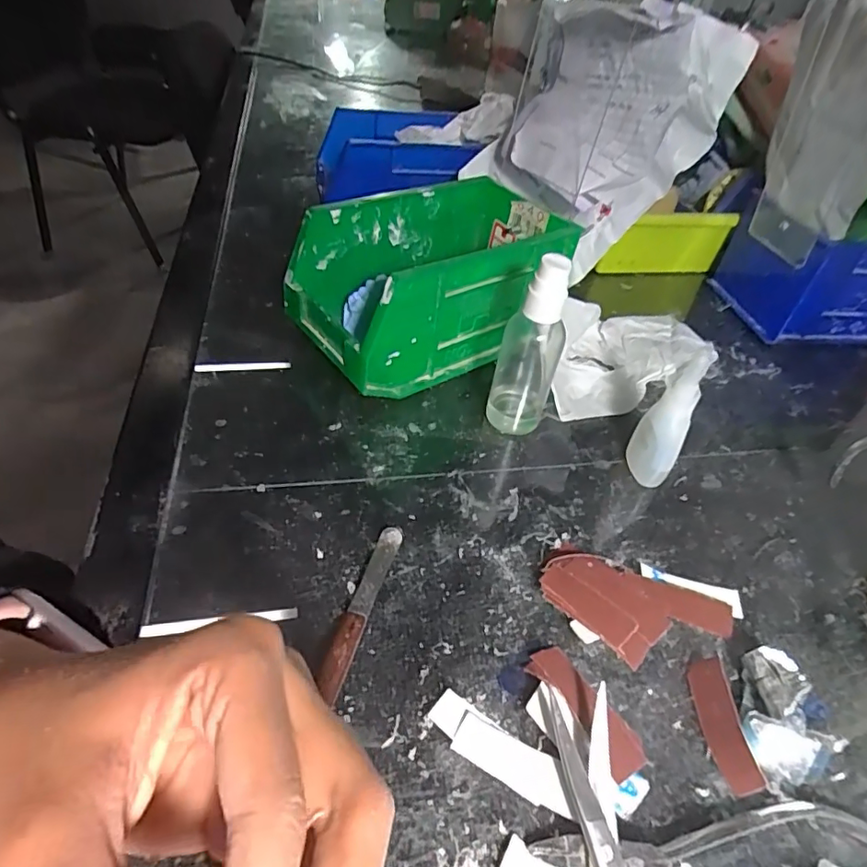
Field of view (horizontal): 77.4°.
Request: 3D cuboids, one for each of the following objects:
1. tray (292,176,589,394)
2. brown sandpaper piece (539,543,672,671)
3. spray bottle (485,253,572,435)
[{"bbox_3d":[-0.001,-0.101,0.371,0.171,0.088,0.097,-26,54,-29],"label":"tray"},{"bbox_3d":[0.080,0.077,0.257,0.058,0.010,0.037,34,51,24],"label":"brown sandpaper piece"},{"bbox_3d":[0.056,-0.048,0.309,0.034,0.110,0.026,12,45,4],"label":"spray bottle"}]

